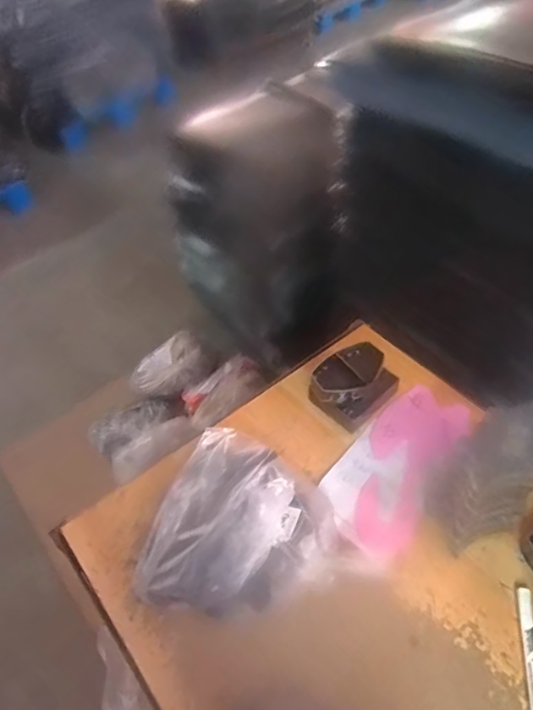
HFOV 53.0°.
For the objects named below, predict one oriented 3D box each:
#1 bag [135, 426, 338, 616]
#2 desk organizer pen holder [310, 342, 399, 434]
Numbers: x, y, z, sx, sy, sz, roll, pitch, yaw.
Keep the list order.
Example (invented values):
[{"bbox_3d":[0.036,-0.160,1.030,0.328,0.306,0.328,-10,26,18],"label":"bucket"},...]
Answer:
[{"bbox_3d":[-0.035,0.208,0.679,0.238,0.105,0.239,17,52,19],"label":"bag"},{"bbox_3d":[0.137,0.048,0.841,0.126,0.077,0.094,-34,54,-23],"label":"desk organizer pen holder"}]

